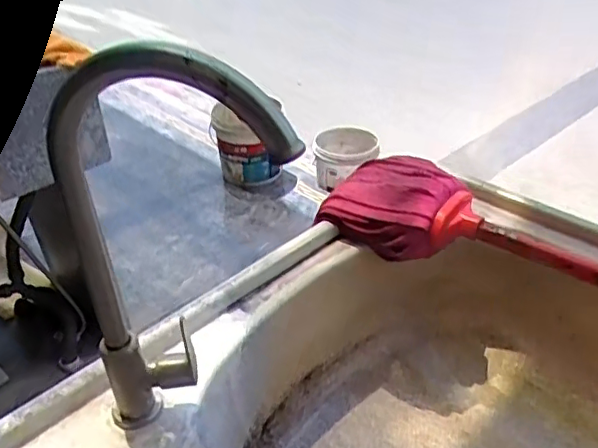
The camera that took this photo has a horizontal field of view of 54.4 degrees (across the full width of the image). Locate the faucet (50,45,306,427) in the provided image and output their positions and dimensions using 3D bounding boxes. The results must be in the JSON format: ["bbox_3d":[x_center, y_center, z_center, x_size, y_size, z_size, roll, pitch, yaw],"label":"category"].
[{"bbox_3d":[-0.077,0.039,0.378,0.157,0.304,0.045,15,39,23],"label":"faucet"}]

